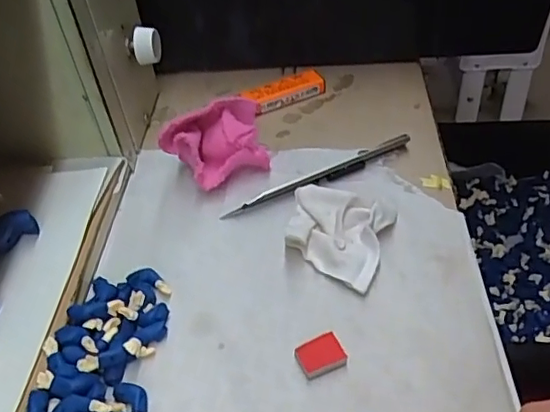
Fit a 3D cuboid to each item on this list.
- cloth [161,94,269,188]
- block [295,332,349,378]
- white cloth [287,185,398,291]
[{"bbox_3d":[-0.036,-0.043,0.392,0.075,0.041,0.046,-27,47,-19],"label":"cloth"},{"bbox_3d":[0.023,0.075,0.293,0.023,0.005,0.019,-19,45,-13],"label":"block"},{"bbox_3d":[0.035,0.016,0.344,0.060,0.016,0.057,14,47,20],"label":"white cloth"}]

